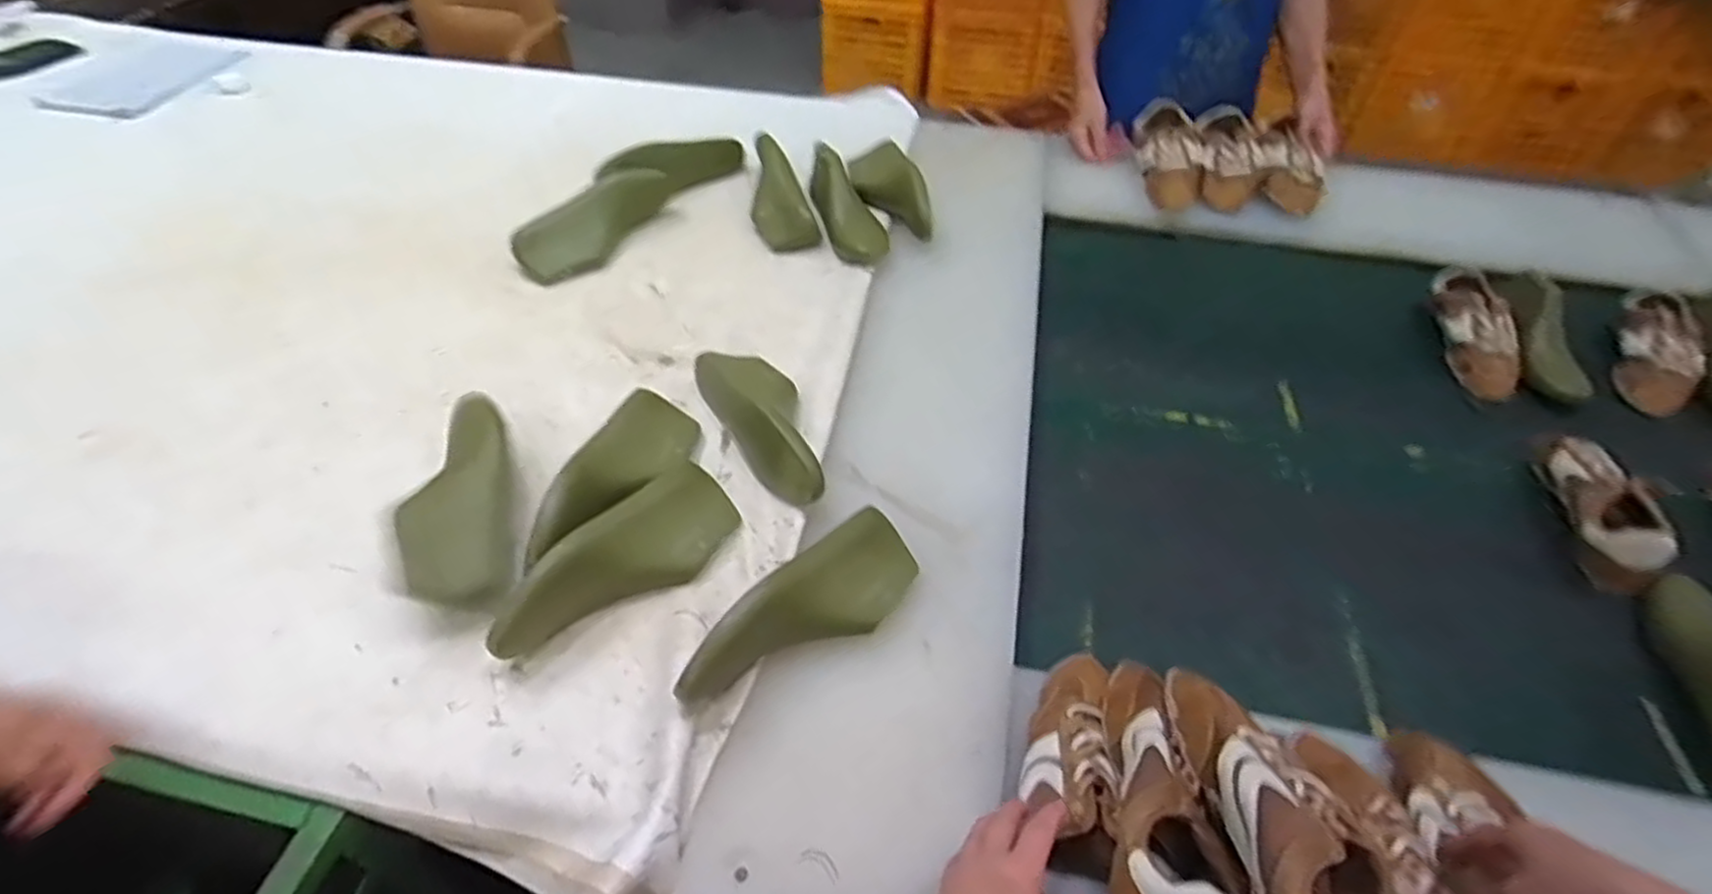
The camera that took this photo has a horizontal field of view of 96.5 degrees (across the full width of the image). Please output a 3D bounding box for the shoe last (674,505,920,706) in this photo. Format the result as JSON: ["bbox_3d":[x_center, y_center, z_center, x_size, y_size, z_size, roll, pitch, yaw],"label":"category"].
[{"bbox_3d":[-0.038,0.152,0.688,0.084,0.072,0.247,34,55,26],"label":"shoe last"}]

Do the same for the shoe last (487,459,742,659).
[{"bbox_3d":[-0.215,0.110,0.721,0.085,0.079,0.251,30,53,23],"label":"shoe last"}]

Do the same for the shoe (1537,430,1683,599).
[{"bbox_3d":[0.887,0.060,0.898,0.098,0.068,0.205,7,50,3],"label":"shoe"}]

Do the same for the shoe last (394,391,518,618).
[{"bbox_3d":[-0.388,0.054,0.766,0.082,0.083,0.232,-10,49,-11],"label":"shoe last"}]

